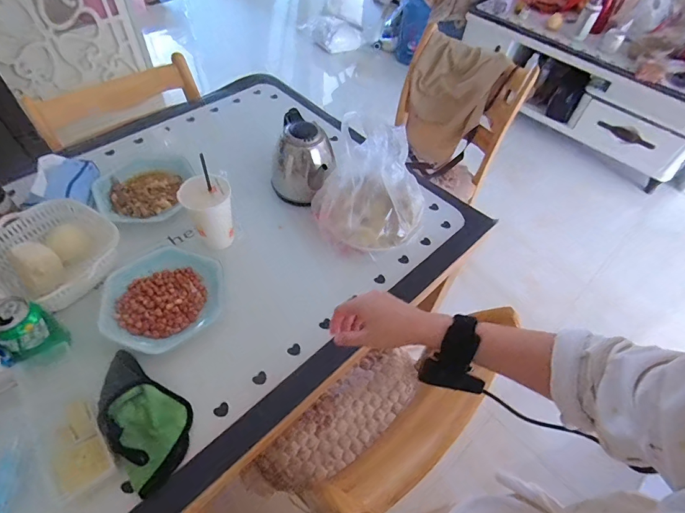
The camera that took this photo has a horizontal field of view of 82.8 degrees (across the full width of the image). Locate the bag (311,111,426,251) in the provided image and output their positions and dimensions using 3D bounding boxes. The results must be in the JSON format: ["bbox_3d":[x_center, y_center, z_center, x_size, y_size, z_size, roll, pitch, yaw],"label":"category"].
[{"bbox_3d":[0.056,-0.135,0.723,0.214,0.179,0.168,4,52,-2],"label":"bag"}]

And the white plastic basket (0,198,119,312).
[{"bbox_3d":[-0.508,-0.006,0.677,0.180,0.075,0.191,29,56,17],"label":"white plastic basket"}]

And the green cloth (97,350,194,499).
[{"bbox_3d":[-0.282,0.215,0.549,0.096,0.043,0.199,-31,61,-25],"label":"green cloth"}]

